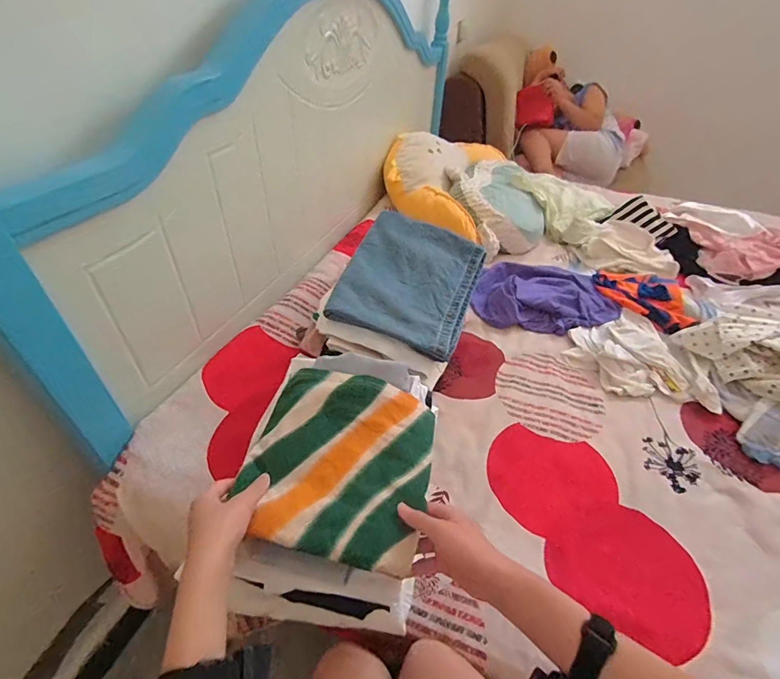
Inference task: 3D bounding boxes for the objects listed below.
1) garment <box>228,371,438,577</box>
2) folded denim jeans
[{"bbox_3d":[-0.066,0.156,0.542,0.237,0.035,0.247,10,48,8],"label":"garment"},{"bbox_3d":[0.041,-0.121,0.822,0.252,0.083,0.297,16,49,13],"label":"folded denim jeans"}]

